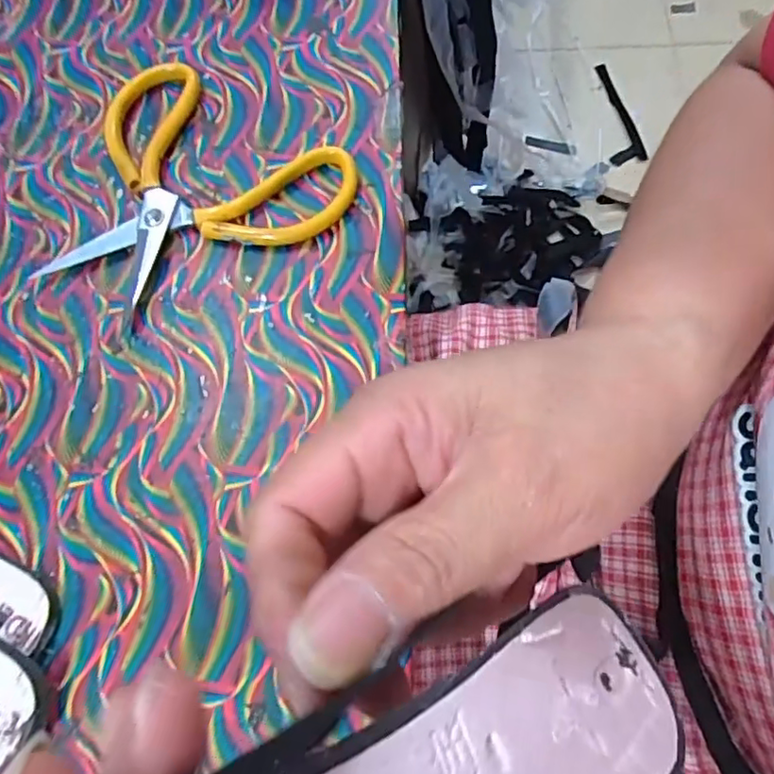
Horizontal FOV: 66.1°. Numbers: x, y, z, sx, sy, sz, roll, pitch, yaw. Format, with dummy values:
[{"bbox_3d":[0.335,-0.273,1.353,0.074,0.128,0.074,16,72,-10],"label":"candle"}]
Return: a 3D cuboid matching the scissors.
[{"bbox_3d":[-0.124,-0.113,0.360,0.164,0.013,0.160,33,74,13],"label":"scissors"}]

